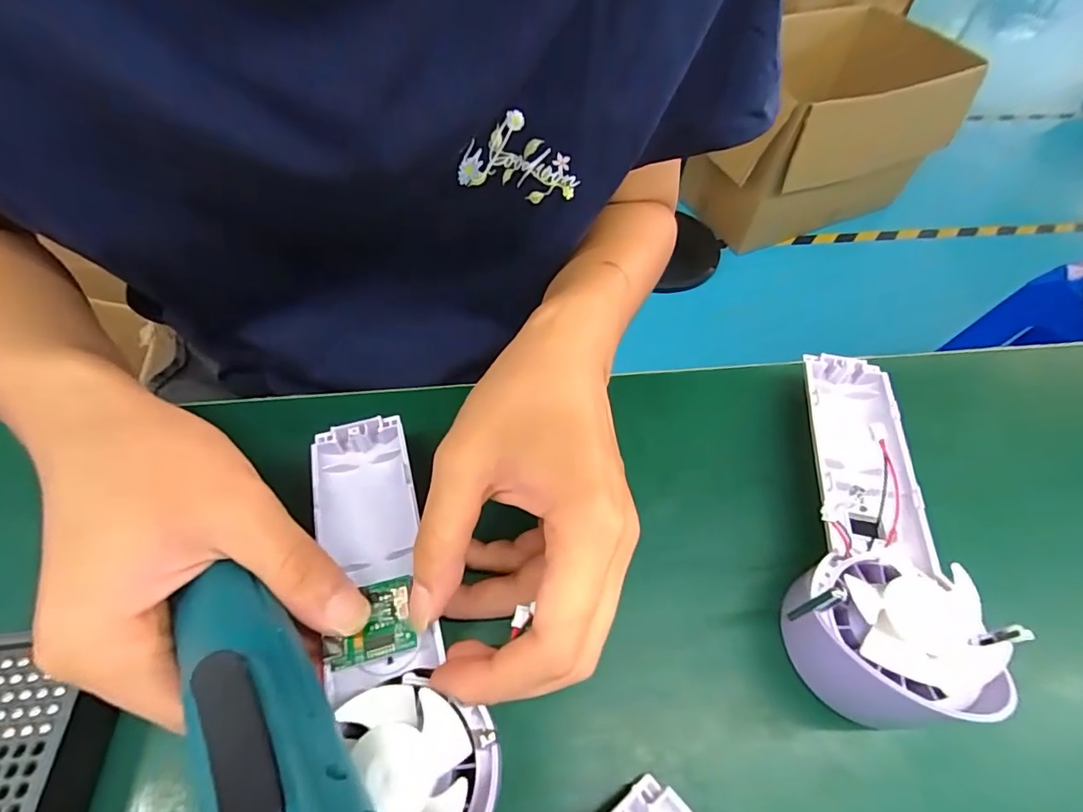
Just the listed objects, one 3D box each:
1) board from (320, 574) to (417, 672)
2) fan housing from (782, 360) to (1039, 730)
[{"bbox_3d":[-0.066,0.081,0.185,0.032,0.007,0.027,-12,56,-10],"label":"board"},{"bbox_3d":[0.149,0.044,0.219,0.058,0.044,0.170,16,56,9],"label":"fan housing"}]

